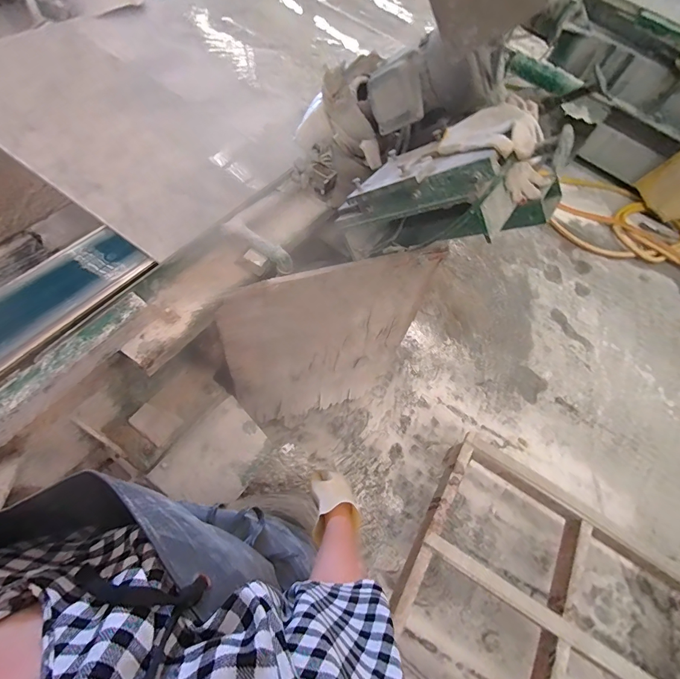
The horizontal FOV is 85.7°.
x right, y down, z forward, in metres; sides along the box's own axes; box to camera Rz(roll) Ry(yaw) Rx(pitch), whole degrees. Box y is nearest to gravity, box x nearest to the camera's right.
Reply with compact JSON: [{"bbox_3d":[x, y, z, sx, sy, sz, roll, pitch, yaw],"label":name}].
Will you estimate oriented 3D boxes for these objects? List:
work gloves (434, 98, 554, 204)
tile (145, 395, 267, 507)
[{"bbox_3d":[0.265,-0.302,0.591,0.182,0.119,0.168,-24,67,-22],"label":"work gloves"},{"bbox_3d":[-0.306,0.305,0.933,0.202,0.033,0.260,51,54,-14],"label":"tile"}]

